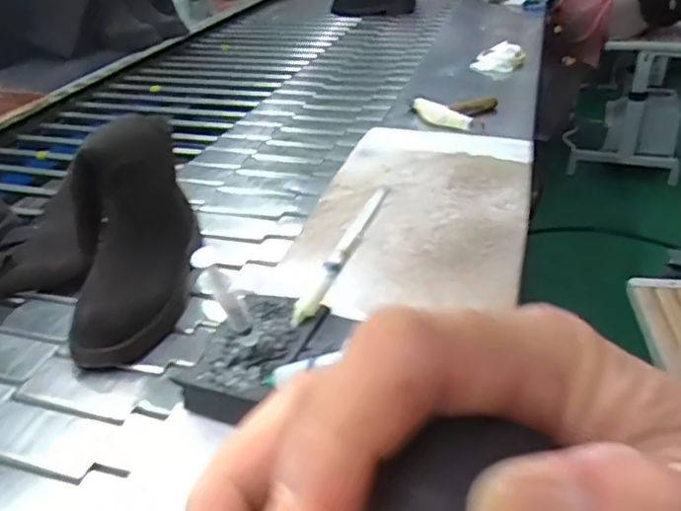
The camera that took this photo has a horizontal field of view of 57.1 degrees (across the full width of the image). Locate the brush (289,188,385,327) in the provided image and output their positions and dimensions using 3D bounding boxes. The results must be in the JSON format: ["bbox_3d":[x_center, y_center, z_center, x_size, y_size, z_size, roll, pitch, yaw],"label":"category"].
[{"bbox_3d":[0.001,-0.001,0.542,0.019,0.013,0.141,25,77,36],"label":"brush"}]

